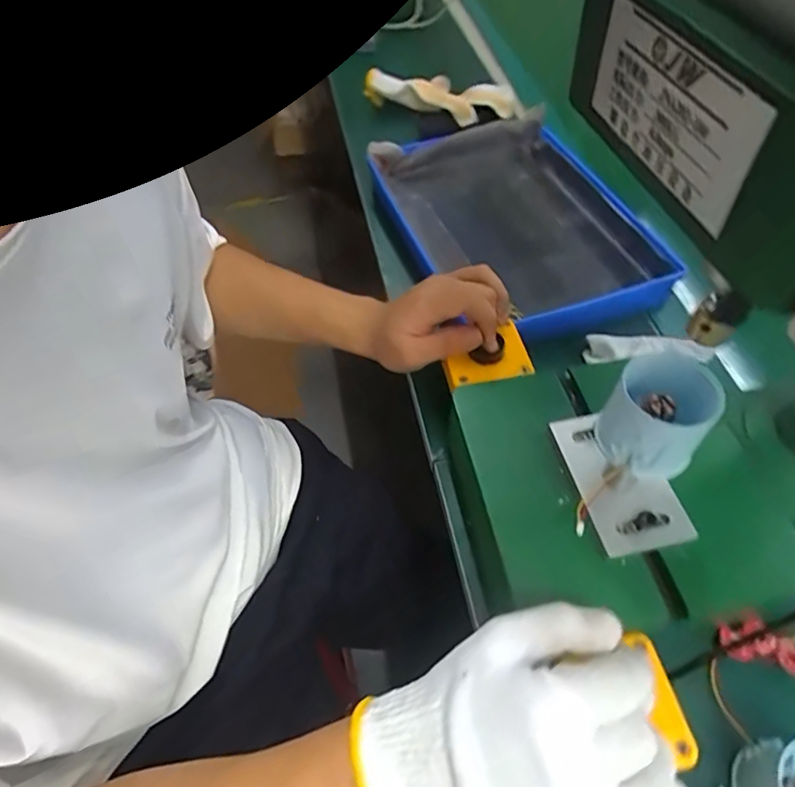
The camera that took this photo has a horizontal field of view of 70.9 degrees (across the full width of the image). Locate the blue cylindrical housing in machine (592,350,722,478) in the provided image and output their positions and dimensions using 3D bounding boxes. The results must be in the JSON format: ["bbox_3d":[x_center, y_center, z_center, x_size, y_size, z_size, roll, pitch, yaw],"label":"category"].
[{"bbox_3d":[0.145,0.013,0.316,0.051,0.054,0.047,0,53,0],"label":"blue cylindrical housing in machine"}]

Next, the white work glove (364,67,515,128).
[{"bbox_3d":[0.064,-0.428,0.786,0.195,0.031,0.122,22,57,16],"label":"white work glove"}]

